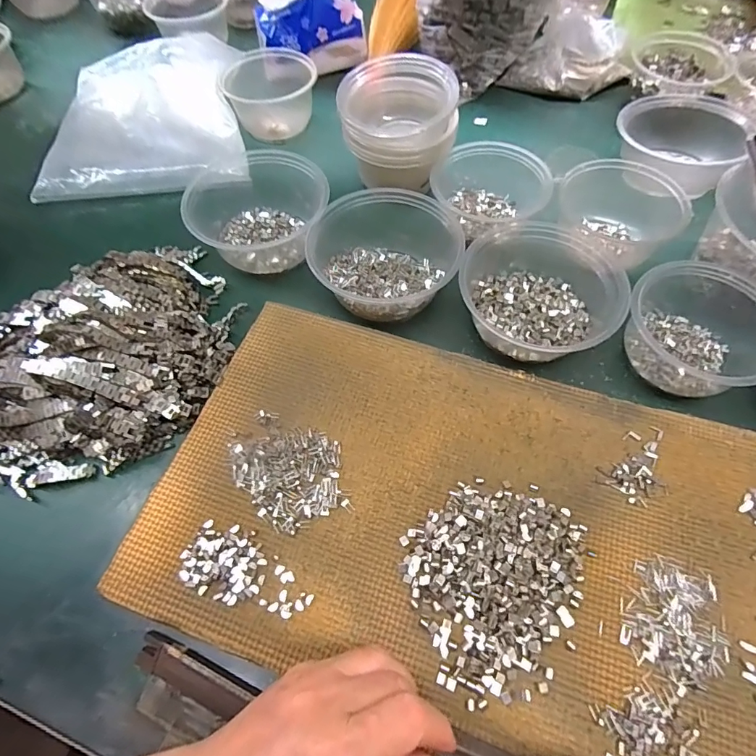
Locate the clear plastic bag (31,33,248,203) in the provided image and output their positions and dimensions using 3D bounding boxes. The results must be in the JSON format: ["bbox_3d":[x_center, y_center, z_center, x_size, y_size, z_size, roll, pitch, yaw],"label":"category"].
[{"bbox_3d":[-0.282,-0.330,0.543,0.217,0.037,0.254,-8,63,-3],"label":"clear plastic bag"}]

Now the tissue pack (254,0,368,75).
[{"bbox_3d":[-0.091,-0.475,0.596,0.145,0.102,0.057,-9,63,-3],"label":"tissue pack"}]

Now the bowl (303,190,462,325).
[{"bbox_3d":[0.003,-0.114,0.416,0.125,0.060,0.125,-1,62,1],"label":"bowl"}]

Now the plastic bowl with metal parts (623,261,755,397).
[{"bbox_3d":[0.267,-0.046,0.370,0.125,0.050,0.117,-1,62,1],"label":"plastic bowl with metal parts"}]

